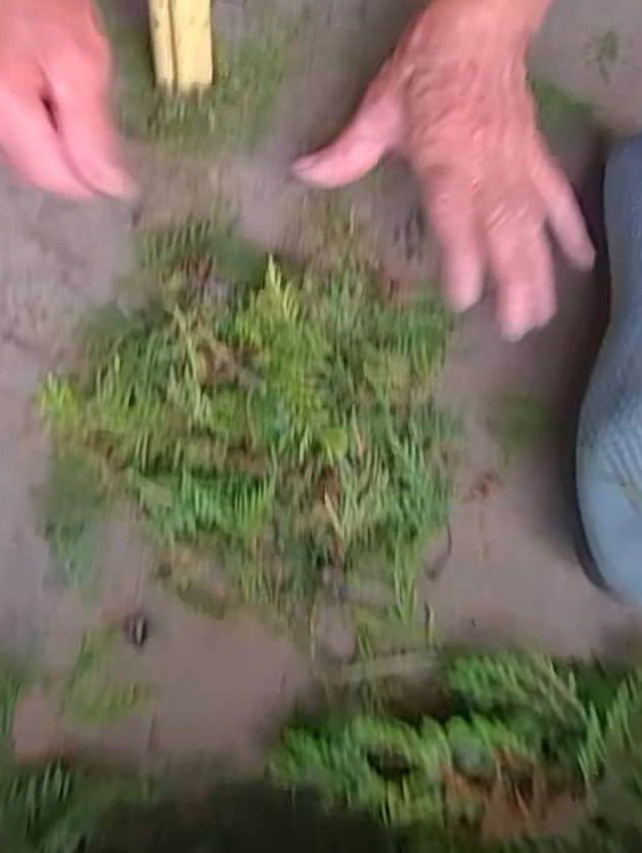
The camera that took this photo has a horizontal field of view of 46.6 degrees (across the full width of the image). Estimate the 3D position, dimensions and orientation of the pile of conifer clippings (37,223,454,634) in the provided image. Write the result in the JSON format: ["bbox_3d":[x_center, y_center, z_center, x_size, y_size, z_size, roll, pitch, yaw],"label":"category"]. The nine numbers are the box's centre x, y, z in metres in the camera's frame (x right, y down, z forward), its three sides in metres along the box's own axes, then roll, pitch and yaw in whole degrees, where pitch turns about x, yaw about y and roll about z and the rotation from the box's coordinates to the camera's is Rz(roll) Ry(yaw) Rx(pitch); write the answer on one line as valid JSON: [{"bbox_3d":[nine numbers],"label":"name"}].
[{"bbox_3d":[-0.029,-0.010,0.335,0.177,0.032,0.172,12,66,2],"label":"pile of conifer clippings"}]

